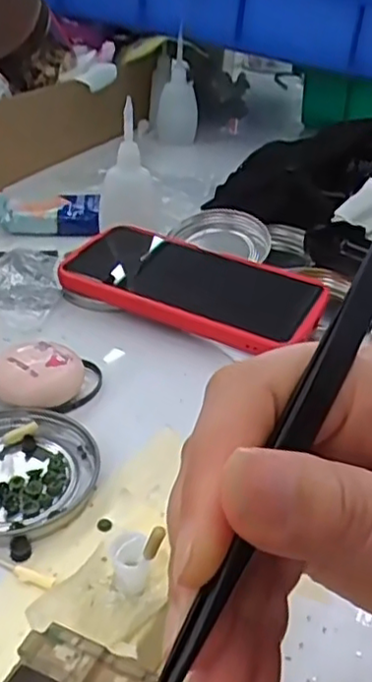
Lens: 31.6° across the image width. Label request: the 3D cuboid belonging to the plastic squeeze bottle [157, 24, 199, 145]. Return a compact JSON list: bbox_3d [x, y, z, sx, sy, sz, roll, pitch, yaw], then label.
[{"bbox_3d":[-0.008,-0.276,0.733,0.044,0.112,0.048,3,35,-1],"label":"plastic squeeze bottle"}]

